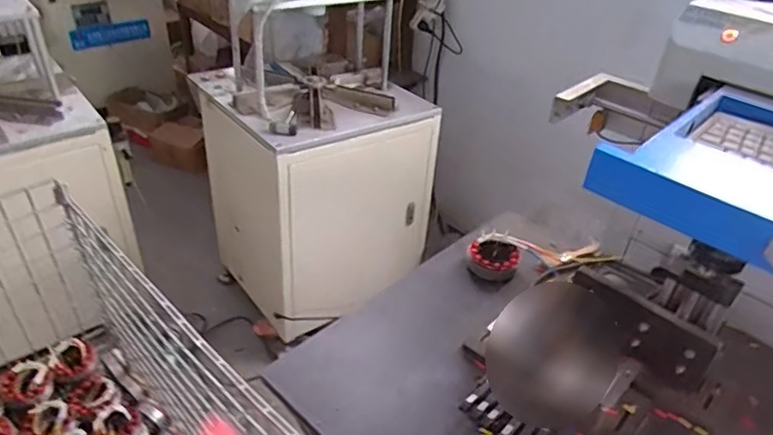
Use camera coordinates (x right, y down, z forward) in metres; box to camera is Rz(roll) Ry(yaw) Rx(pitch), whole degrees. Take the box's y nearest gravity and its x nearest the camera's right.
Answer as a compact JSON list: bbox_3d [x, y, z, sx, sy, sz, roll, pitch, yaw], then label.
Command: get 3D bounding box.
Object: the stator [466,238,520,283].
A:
[{"bbox_3d":[0.184,0.069,0.955,0.085,0.033,0.090,13,36,13],"label":"stator"}]

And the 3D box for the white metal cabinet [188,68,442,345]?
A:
[{"bbox_3d":[-0.217,-0.095,1.827,0.578,0.640,0.483,-19,41,-29],"label":"white metal cabinet"}]

